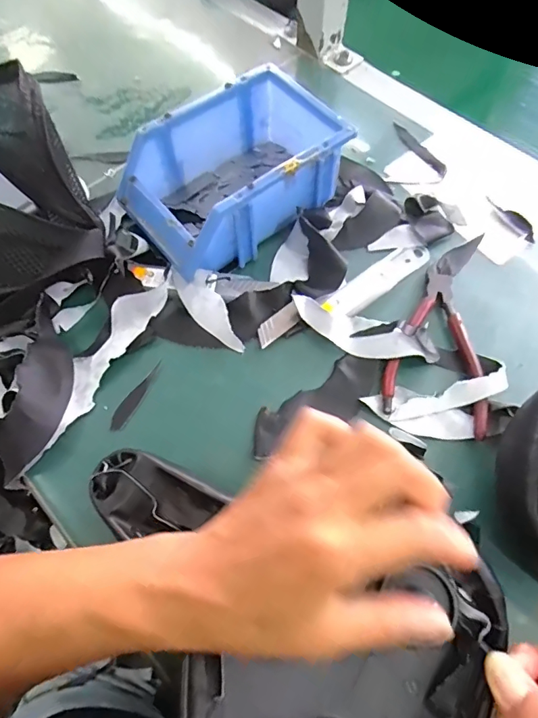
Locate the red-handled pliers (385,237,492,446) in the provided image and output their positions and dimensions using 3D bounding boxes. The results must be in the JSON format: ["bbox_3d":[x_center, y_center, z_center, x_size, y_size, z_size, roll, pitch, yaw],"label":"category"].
[{"bbox_3d":[0.135,-0.034,0.366,0.076,0.021,0.187,8,65,5],"label":"red-handled pliers"}]

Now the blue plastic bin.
[{"bbox_3d":[-0.030,-0.160,0.399,0.181,0.075,0.120,-33,68,-13],"label":"blue plastic bin"}]

